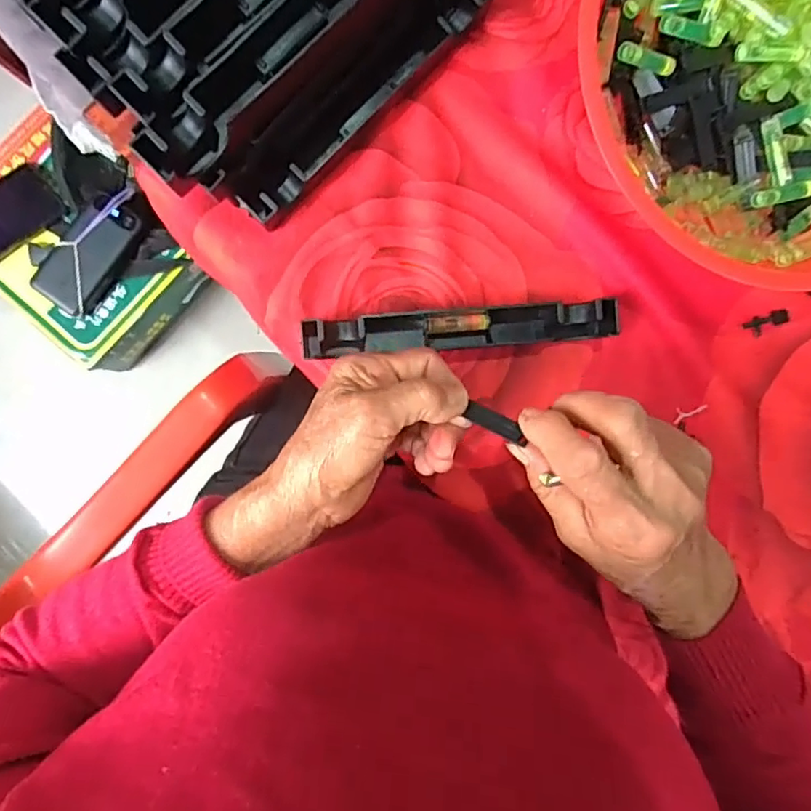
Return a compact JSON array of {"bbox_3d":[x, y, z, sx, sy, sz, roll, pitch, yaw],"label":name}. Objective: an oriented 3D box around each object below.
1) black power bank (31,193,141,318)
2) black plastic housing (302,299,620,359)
[{"bbox_3d":[-0.396,-0.190,0.718,0.074,0.018,0.151,36,94,-19],"label":"black power bank"},{"bbox_3d":[0.035,-0.049,0.362,0.192,0.027,0.024,-5,93,-4],"label":"black plastic housing"}]

